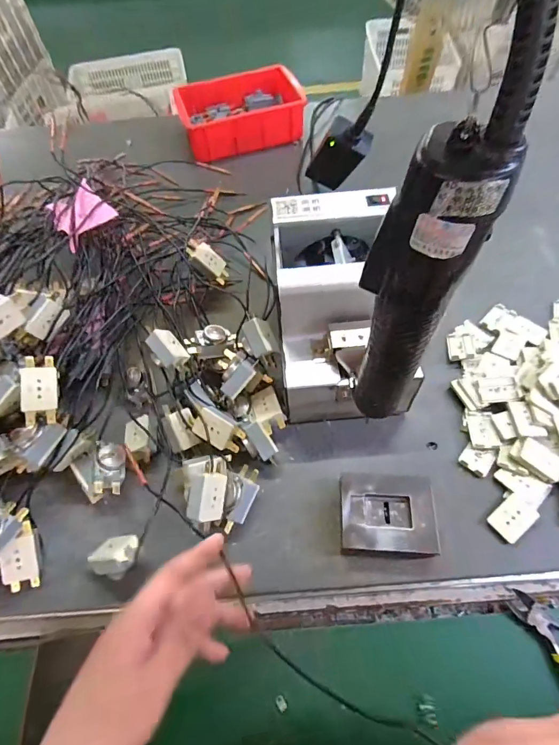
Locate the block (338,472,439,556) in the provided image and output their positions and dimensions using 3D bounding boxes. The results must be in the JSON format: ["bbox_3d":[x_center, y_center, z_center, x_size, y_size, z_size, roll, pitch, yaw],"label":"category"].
[{"bbox_3d":[0.095,0.127,0.355,0.079,0.026,0.065,0,60,3],"label":"block"}]

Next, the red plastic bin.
[{"bbox_3d":[-0.073,-0.444,0.679,0.189,0.054,0.166,-13,61,-4],"label":"red plastic bin"}]

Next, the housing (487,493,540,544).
[{"bbox_3d":[0.211,0.133,0.360,0.040,0.009,0.028,-37,65,-17],"label":"housing"}]

